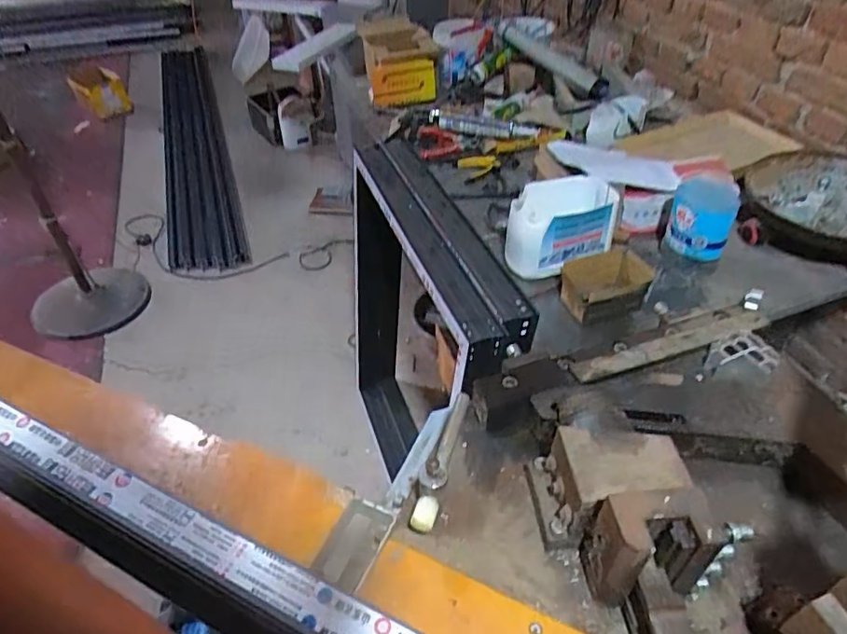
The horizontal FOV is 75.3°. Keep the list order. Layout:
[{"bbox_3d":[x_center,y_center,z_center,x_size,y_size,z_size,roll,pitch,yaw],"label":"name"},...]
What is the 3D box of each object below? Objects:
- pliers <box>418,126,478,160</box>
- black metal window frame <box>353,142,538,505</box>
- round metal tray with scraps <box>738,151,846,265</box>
[{"bbox_3d":[0.067,-0.492,1.545,0.158,0.043,0.153,-4,43,-2],"label":"pliers"},{"bbox_3d":[-0.046,0.093,1.432,0.144,0.967,0.718,-10,52,-18],"label":"black metal window frame"},{"bbox_3d":[0.820,-0.231,1.092,0.314,0.078,0.328,-1,43,1],"label":"round metal tray with scraps"}]

